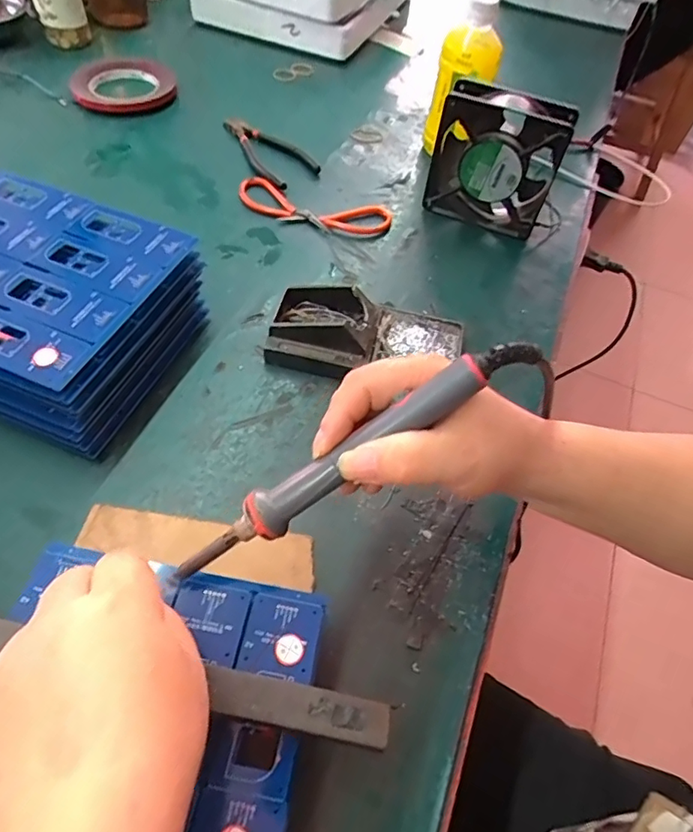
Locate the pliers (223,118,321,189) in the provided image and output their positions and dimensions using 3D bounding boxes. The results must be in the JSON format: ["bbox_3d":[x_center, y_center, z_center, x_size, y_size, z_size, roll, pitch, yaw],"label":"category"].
[{"bbox_3d":[-0.092,-0.313,0.615,0.065,0.011,0.168,-25,62,-22],"label":"pliers"}]

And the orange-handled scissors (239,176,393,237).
[{"bbox_3d":[-0.035,-0.221,0.561,0.164,0.013,0.056,14,55,3],"label":"orange-handled scissors"}]

